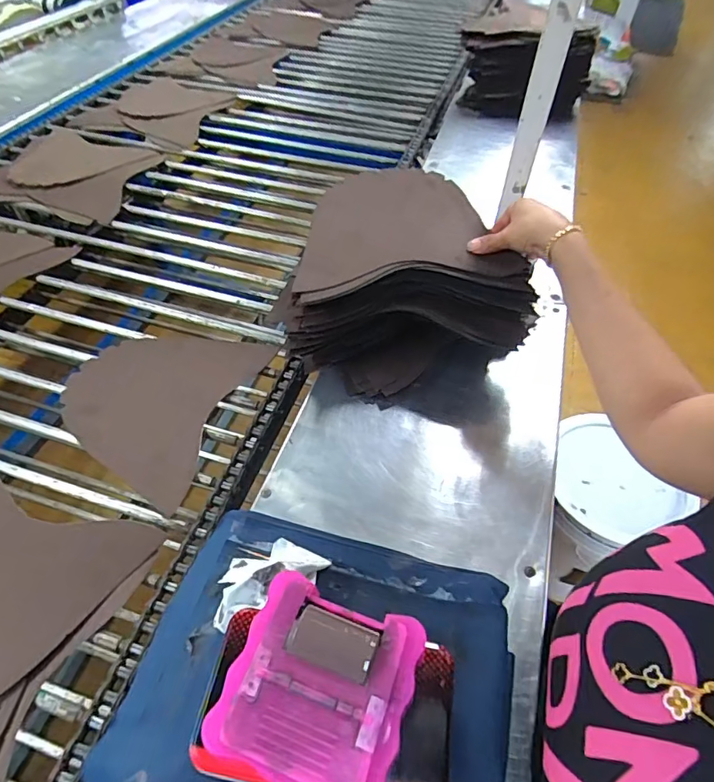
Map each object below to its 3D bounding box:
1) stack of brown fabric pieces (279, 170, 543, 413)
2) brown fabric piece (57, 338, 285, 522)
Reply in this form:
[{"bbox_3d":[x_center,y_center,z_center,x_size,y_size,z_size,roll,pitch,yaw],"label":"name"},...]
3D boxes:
[{"bbox_3d":[0.073,-0.140,0.630,0.259,0.141,0.277,9,50,7],"label":"stack of brown fabric pieces"},{"bbox_3d":[-0.251,-0.005,0.619,0.228,0.017,0.247,20,52,15],"label":"brown fabric piece"}]

